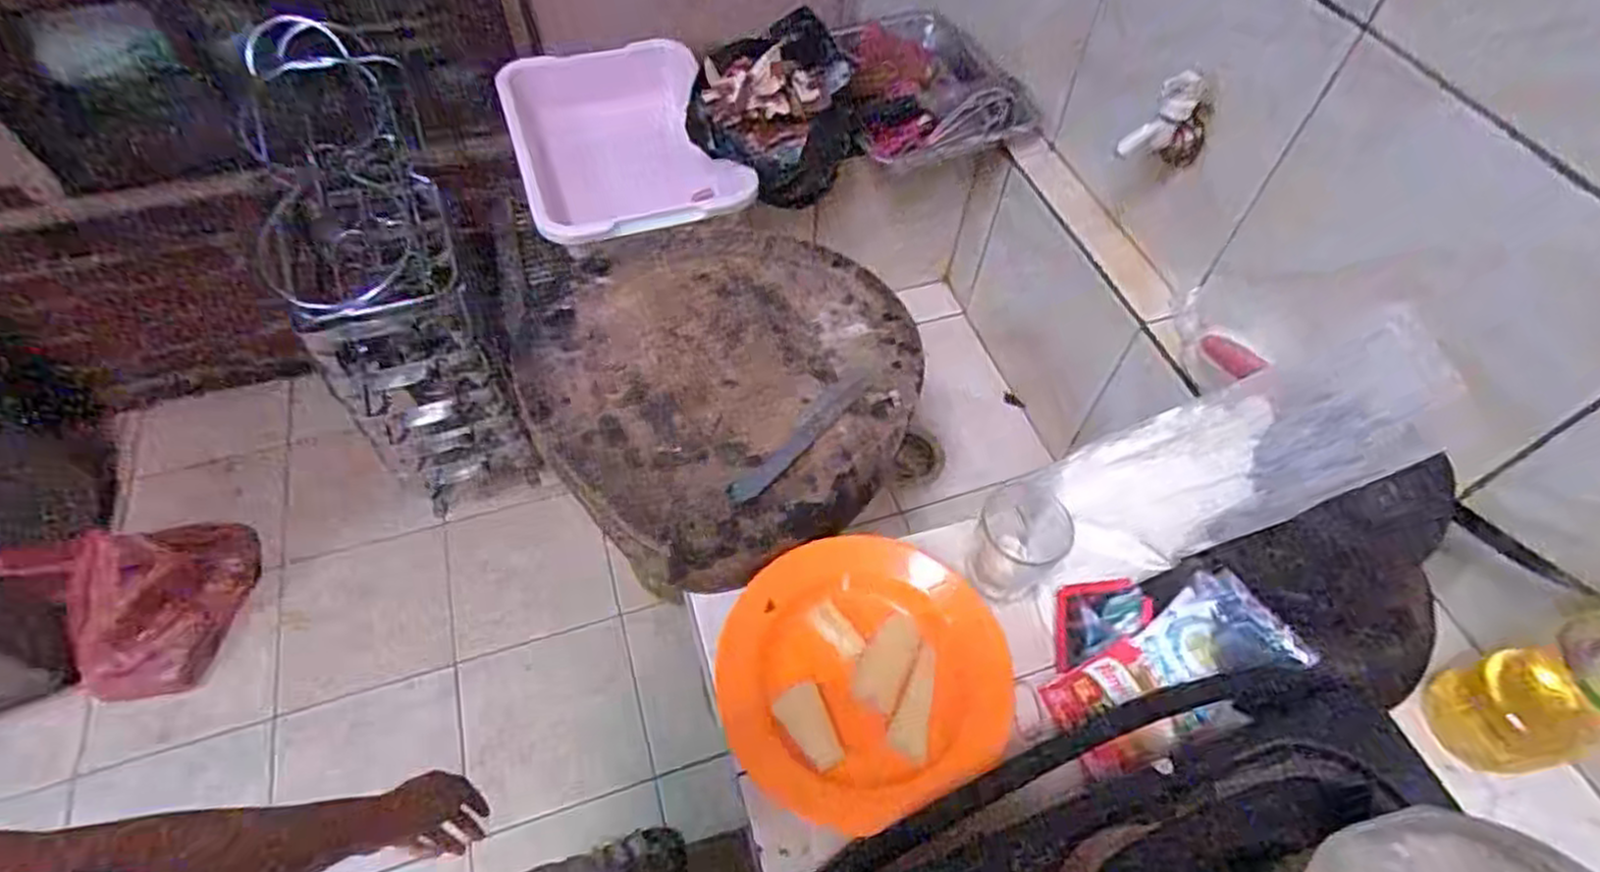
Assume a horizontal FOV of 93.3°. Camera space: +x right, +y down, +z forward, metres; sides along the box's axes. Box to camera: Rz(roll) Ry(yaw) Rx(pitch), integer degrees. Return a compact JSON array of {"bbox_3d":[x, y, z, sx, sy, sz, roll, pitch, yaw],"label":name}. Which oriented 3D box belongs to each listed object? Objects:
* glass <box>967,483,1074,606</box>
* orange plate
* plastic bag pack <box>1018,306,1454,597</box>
[{"bbox_3d":[0.172,0.085,0.600,0.067,0.072,0.071,1,56,-1],"label":"glass"},{"bbox_3d":[0.048,0.177,0.567,0.208,0.049,0.192,1,56,-1],"label":"orange plate"},{"bbox_3d":[0.296,0.020,0.534,0.277,0.048,0.106,-33,51,29],"label":"plastic bag pack"}]

